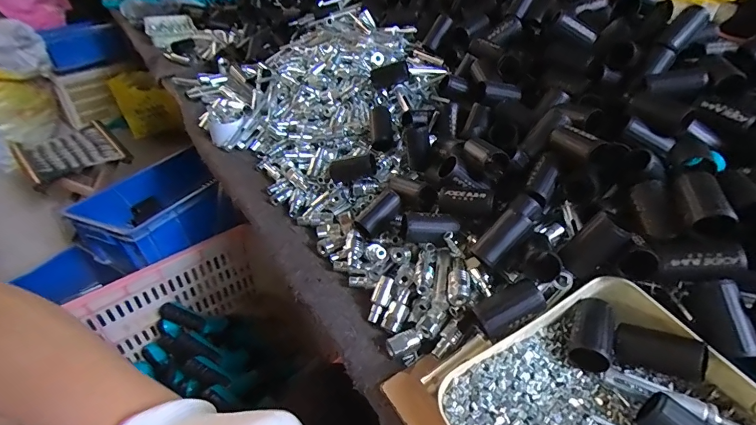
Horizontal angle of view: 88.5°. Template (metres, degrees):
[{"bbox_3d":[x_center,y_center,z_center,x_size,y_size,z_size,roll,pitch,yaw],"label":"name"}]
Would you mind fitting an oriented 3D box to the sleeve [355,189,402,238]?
[{"bbox_3d":[0.001,-0.001,0.490,0.064,0.029,0.026,-48,54,-8],"label":"sleeve"}]

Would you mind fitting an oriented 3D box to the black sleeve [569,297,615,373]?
[{"bbox_3d":[0.195,0.109,0.355,0.032,0.025,0.066,17,41,18],"label":"black sleeve"}]

